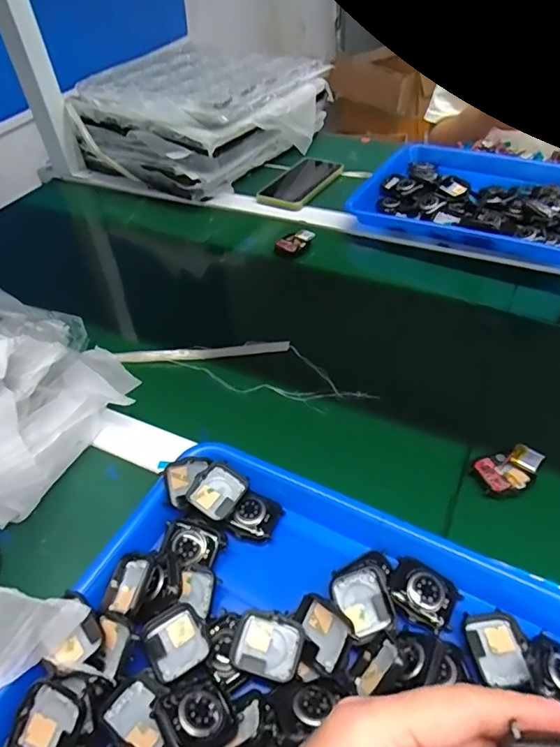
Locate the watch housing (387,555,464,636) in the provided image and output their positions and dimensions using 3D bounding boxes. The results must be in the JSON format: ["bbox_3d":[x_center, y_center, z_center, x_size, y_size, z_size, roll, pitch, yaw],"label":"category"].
[{"bbox_3d":[0.096,0.148,0.342,0.044,0.011,0.034,23,53,26],"label":"watch housing"}]

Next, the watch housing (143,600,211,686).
[{"bbox_3d":[-0.066,0.173,0.327,0.037,0.009,0.042,-32,51,-22],"label":"watch housing"}]

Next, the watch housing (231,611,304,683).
[{"bbox_3d":[-0.007,0.173,0.324,0.042,0.007,0.035,9,48,16],"label":"watch housing"}]

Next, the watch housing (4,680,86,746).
[{"bbox_3d":[-0.130,0.203,0.286,0.043,0.015,0.045,21,63,12],"label":"watch housing"}]

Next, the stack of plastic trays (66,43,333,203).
[{"bbox_3d":[-0.131,-0.448,0.893,0.324,0.165,0.359,28,54,22],"label":"stack of plastic trays"}]

